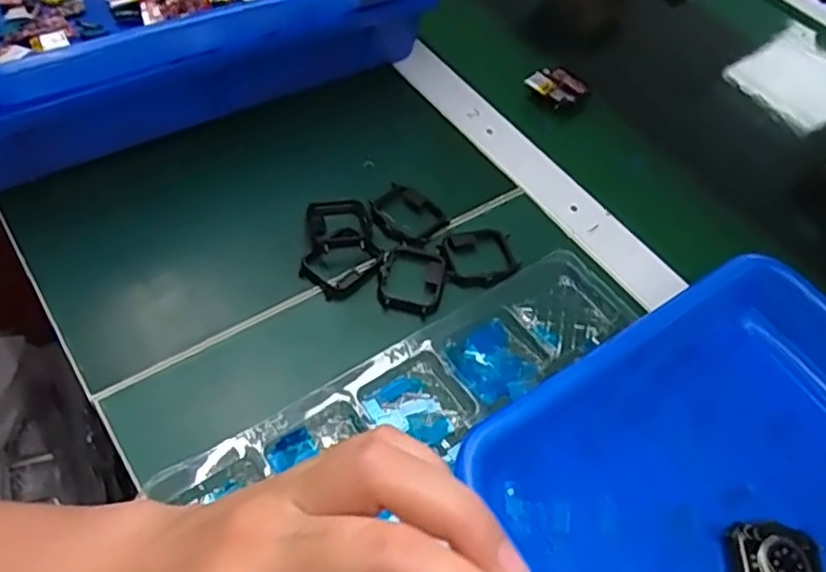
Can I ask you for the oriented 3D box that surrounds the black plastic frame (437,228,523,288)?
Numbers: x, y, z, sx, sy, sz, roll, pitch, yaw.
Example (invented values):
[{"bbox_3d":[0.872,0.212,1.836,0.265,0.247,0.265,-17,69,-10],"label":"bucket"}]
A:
[{"bbox_3d":[0.041,-0.018,0.412,0.050,0.010,0.042,-14,57,-19],"label":"black plastic frame"}]

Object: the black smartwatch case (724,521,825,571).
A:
[{"bbox_3d":[0.160,0.123,0.293,0.043,0.013,0.037,9,52,-3],"label":"black smartwatch case"}]

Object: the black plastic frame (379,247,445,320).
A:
[{"bbox_3d":[-0.002,-0.004,0.389,0.036,0.004,0.047,12,52,-1],"label":"black plastic frame"}]

